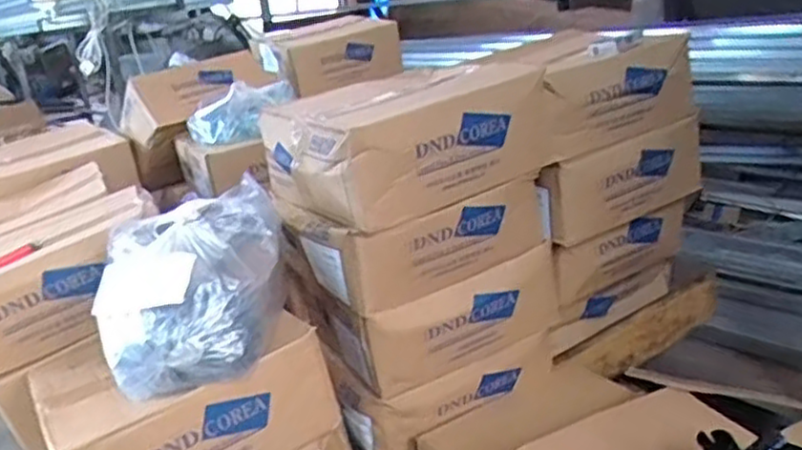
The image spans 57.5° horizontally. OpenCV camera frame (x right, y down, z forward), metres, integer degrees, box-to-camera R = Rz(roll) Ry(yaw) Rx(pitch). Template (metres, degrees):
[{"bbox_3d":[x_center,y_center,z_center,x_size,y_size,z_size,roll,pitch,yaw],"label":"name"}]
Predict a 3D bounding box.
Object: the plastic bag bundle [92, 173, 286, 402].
[{"bbox_3d":[-0.256,0.077,0.896,0.208,0.159,0.216,-9,18,-2],"label":"plastic bag bundle"}]

